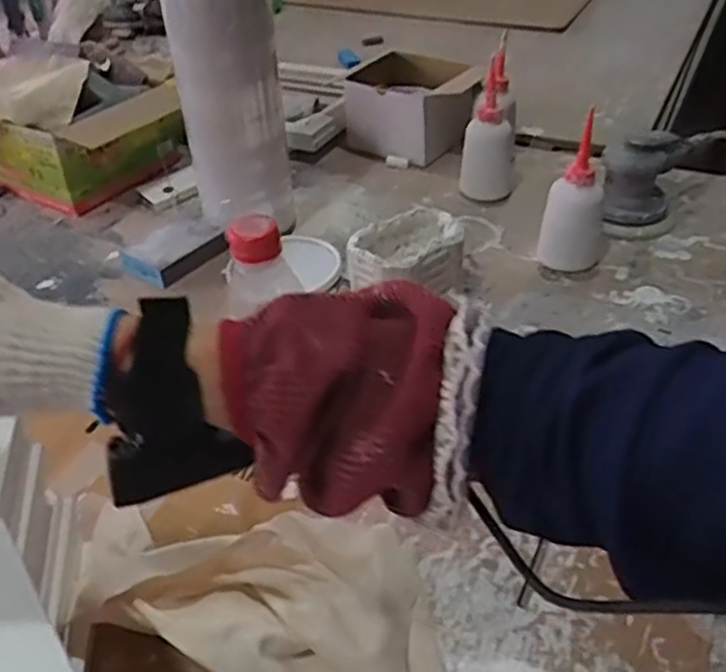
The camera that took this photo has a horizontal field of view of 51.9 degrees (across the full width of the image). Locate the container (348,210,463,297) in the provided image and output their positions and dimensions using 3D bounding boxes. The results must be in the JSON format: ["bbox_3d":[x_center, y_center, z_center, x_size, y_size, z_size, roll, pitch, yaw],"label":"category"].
[{"bbox_3d":[0.046,-0.065,0.749,0.112,0.084,0.079,-26,45,-26],"label":"container"}]

